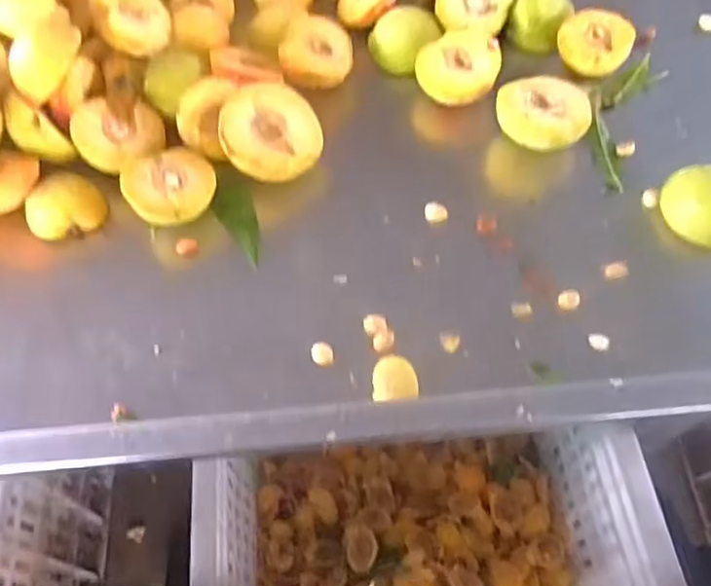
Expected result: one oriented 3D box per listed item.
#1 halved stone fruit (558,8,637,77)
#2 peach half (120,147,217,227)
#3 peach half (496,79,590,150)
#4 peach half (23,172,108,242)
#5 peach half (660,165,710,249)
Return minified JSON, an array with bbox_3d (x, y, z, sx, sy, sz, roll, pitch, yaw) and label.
[{"bbox_3d":[0.203,-0.211,0.542,0.059,0.031,0.068,20,63,13],"label":"halved stone fruit"},{"bbox_3d":[-0.136,-0.075,0.476,0.063,0.032,0.064,-1,60,2],"label":"peach half"},{"bbox_3d":[0.147,-0.138,0.501,0.070,0.037,0.067,-1,59,2],"label":"peach half"},{"bbox_3d":[-0.221,-0.066,0.481,0.055,0.029,0.041,-19,61,-8],"label":"peach half"},{"bbox_3d":[0.253,-0.064,0.455,0.056,0.024,0.066,-30,63,-14],"label":"peach half"}]

